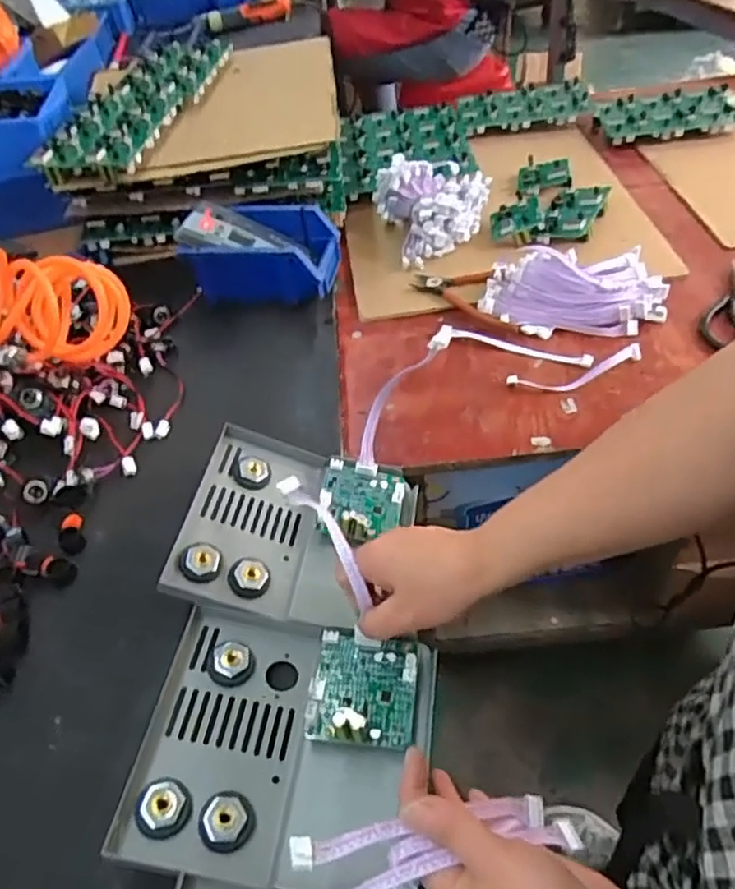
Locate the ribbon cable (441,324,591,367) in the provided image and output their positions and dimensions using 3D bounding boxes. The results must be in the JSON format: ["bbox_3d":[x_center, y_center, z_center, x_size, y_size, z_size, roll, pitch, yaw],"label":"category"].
[{"bbox_3d":[0.155,-0.104,0.702,0.163,0.015,0.018,14,51,19],"label":"ribbon cable"}]

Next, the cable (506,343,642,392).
[{"bbox_3d":[0.210,-0.072,0.657,0.139,0.026,0.031,-11,48,-4],"label":"cable"}]

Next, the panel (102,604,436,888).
[{"bbox_3d":[-0.050,0.180,0.408,0.170,0.035,0.154,3,48,9],"label":"panel"}]

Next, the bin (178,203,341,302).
[{"bbox_3d":[-0.112,-0.218,0.759,0.157,0.074,0.107,8,49,13],"label":"bin"}]

